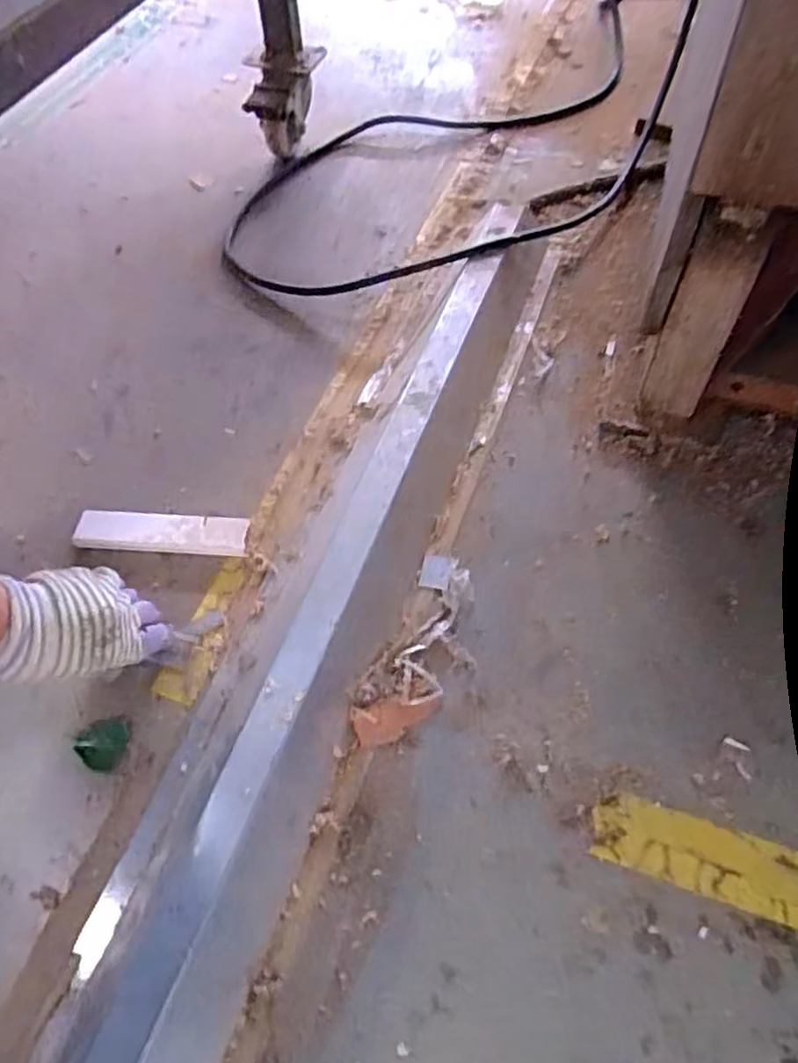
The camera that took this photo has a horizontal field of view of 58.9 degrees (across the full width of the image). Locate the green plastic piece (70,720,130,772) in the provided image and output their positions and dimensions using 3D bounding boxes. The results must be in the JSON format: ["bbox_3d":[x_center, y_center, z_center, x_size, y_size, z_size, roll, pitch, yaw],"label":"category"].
[{"bbox_3d":[-0.216,0.154,0.514,0.035,0.005,0.036,2,58,4],"label":"green plastic piece"}]

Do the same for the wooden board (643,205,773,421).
[{"bbox_3d":[0.248,-0.170,0.587,0.052,0.209,0.030,24,62,17],"label":"wooden board"}]

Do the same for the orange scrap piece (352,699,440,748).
[{"bbox_3d":[-0.001,0.135,0.510,0.062,0.004,0.027,-9,74,-14],"label":"orange scrap piece"}]

